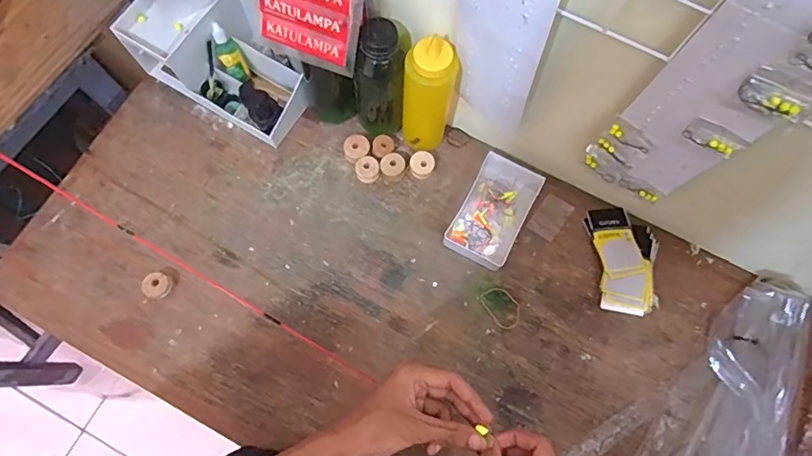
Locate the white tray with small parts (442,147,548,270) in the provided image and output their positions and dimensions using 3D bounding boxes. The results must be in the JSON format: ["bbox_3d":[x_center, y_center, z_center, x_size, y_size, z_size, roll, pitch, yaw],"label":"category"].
[{"bbox_3d":[0.116,-0.022,0.656,0.081,0.036,0.141,28,75,7],"label":"white tray with small parts"}]

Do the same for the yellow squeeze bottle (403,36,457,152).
[{"bbox_3d":[0.028,-0.158,0.603,0.059,0.190,0.050,4,74,0],"label":"yellow squeeze bottle"}]

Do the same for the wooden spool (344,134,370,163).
[{"bbox_3d":[-0.067,-0.107,0.679,0.034,0.024,0.038,-10,74,-4],"label":"wooden spool"}]

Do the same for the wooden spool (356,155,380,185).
[{"bbox_3d":[-0.052,-0.079,0.673,0.031,0.022,0.033,0,74,-1],"label":"wooden spool"}]

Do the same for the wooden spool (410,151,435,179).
[{"bbox_3d":[0.022,-0.086,0.675,0.031,0.023,0.033,0,74,-1],"label":"wooden spool"}]

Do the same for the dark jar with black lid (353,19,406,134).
[{"bbox_3d":[-0.036,-0.178,0.612,0.057,0.181,0.050,-10,74,-4],"label":"dark jar with black lid"}]

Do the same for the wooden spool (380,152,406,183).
[{"bbox_3d":[-0.018,-0.084,0.673,0.032,0.025,0.035,0,74,-2],"label":"wooden spool"}]

